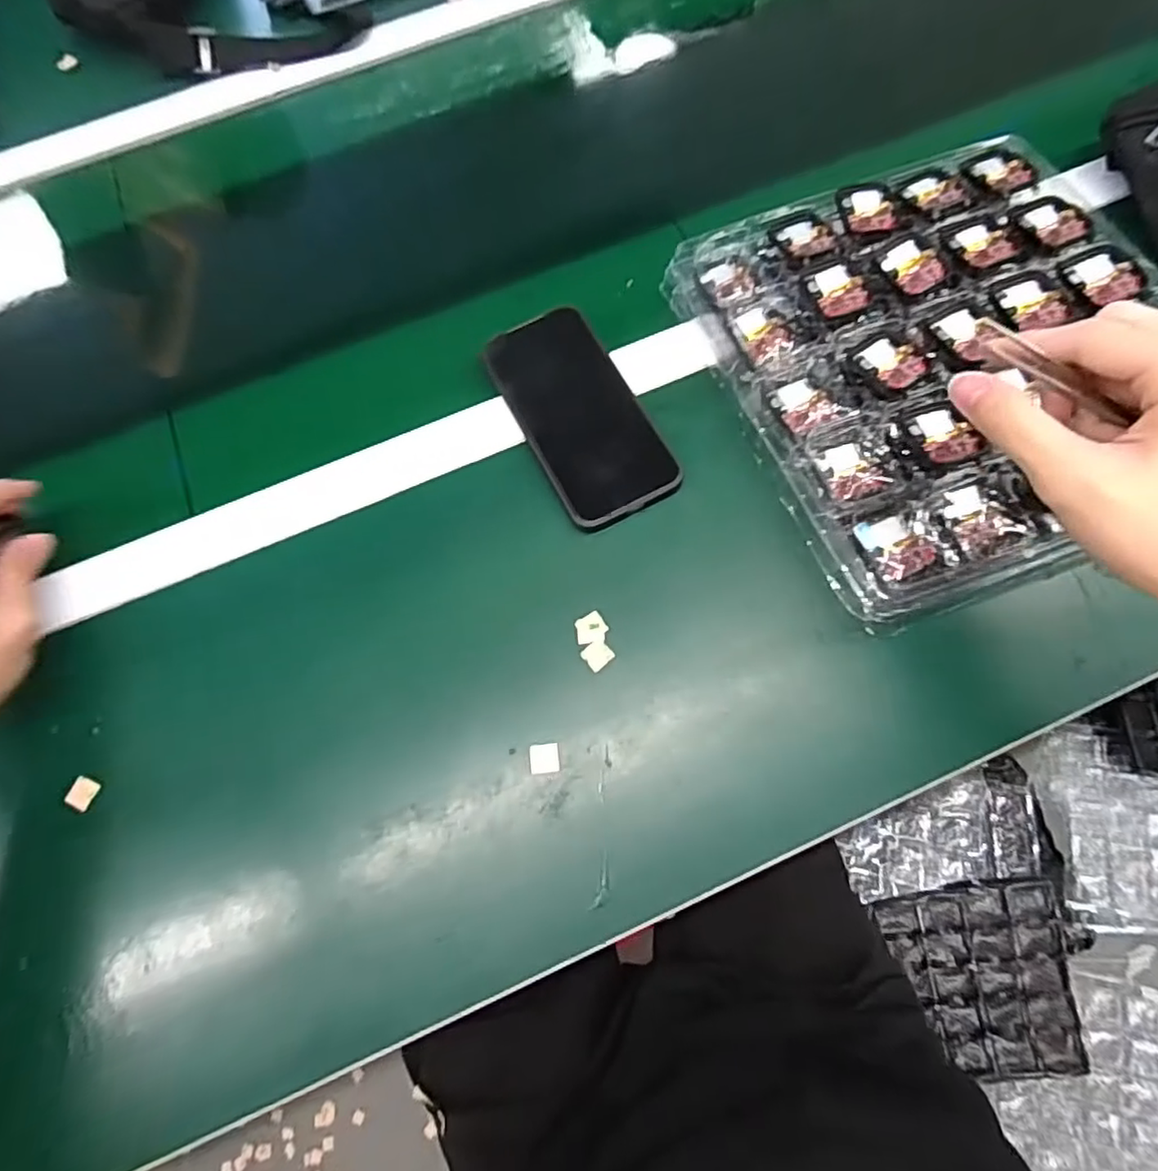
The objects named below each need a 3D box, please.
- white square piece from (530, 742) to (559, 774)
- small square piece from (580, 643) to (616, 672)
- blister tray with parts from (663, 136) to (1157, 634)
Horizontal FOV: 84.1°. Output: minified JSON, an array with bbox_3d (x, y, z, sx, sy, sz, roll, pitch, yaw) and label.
[{"bbox_3d":[-0.020,0.098,0.365,0.016,0.004,0.016,-7,70,0],"label":"white square piece"},{"bbox_3d":[0.011,0.042,0.384,0.016,0.004,0.016,-42,73,-12],"label":"small square piece"},{"bbox_3d":[0.232,-0.147,0.410,0.264,0.037,0.294,-20,70,-4],"label":"blister tray with parts"}]

